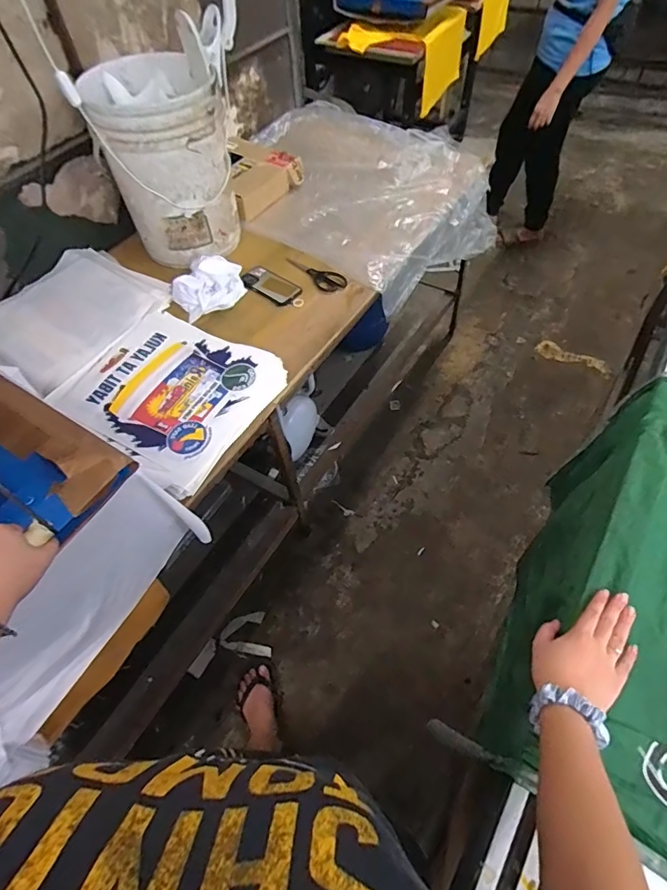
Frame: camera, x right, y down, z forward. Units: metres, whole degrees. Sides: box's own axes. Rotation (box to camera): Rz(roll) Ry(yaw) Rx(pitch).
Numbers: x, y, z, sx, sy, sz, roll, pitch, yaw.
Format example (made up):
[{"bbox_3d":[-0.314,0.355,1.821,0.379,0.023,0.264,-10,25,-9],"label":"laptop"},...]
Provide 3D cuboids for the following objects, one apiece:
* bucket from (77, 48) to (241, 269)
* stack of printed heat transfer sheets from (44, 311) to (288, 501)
[{"bbox_3d":[-0.405,-0.690,1.155,0.270,0.353,0.284,-20,57,-10],"label":"bucket"},{"bbox_3d":[-0.336,-0.114,0.959,0.383,0.026,0.340,26,61,19],"label":"stack of printed heat transfer sheets"}]

